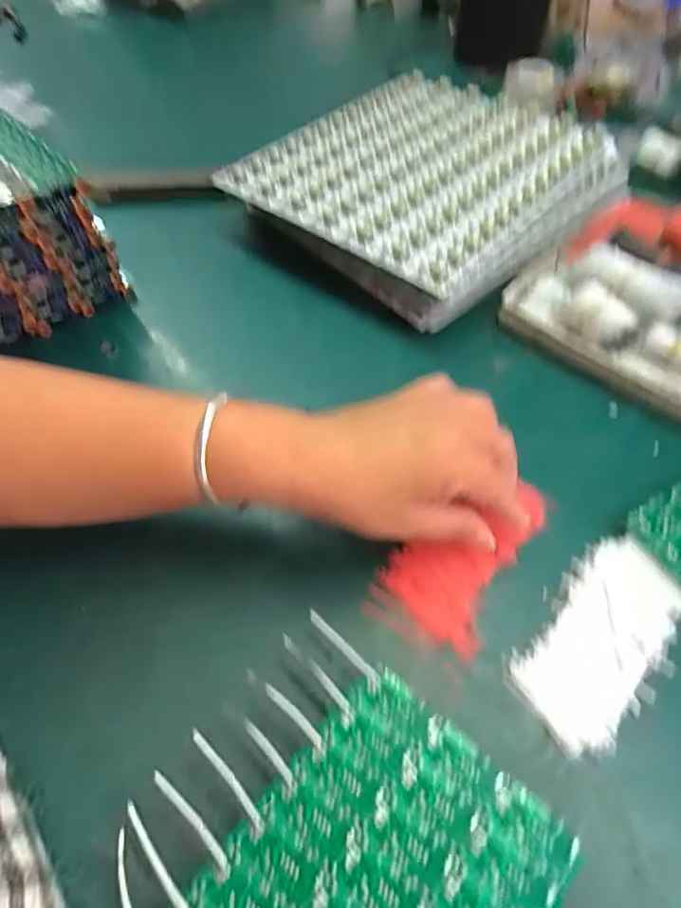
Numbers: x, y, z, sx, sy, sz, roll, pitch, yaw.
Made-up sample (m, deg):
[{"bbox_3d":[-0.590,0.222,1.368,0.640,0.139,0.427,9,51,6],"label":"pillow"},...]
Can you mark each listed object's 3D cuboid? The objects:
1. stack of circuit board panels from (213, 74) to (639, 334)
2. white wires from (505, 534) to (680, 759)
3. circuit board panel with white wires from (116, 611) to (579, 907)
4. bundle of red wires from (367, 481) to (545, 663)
[{"bbox_3d":[0.079,-0.249,0.497,0.283,0.053,0.251,-40,61,-21],"label":"stack of circuit board panels"},{"bbox_3d":[0.136,0.093,0.283,0.057,0.009,0.113,35,65,25],"label":"white wires"},{"bbox_3d":[-0.005,0.173,0.222,0.143,0.017,0.153,34,61,23],"label":"circuit board panel with white wires"},{"bbox_3d":[0.067,0.056,0.308,0.061,0.016,0.109,27,62,21],"label":"bundle of red wires"}]

